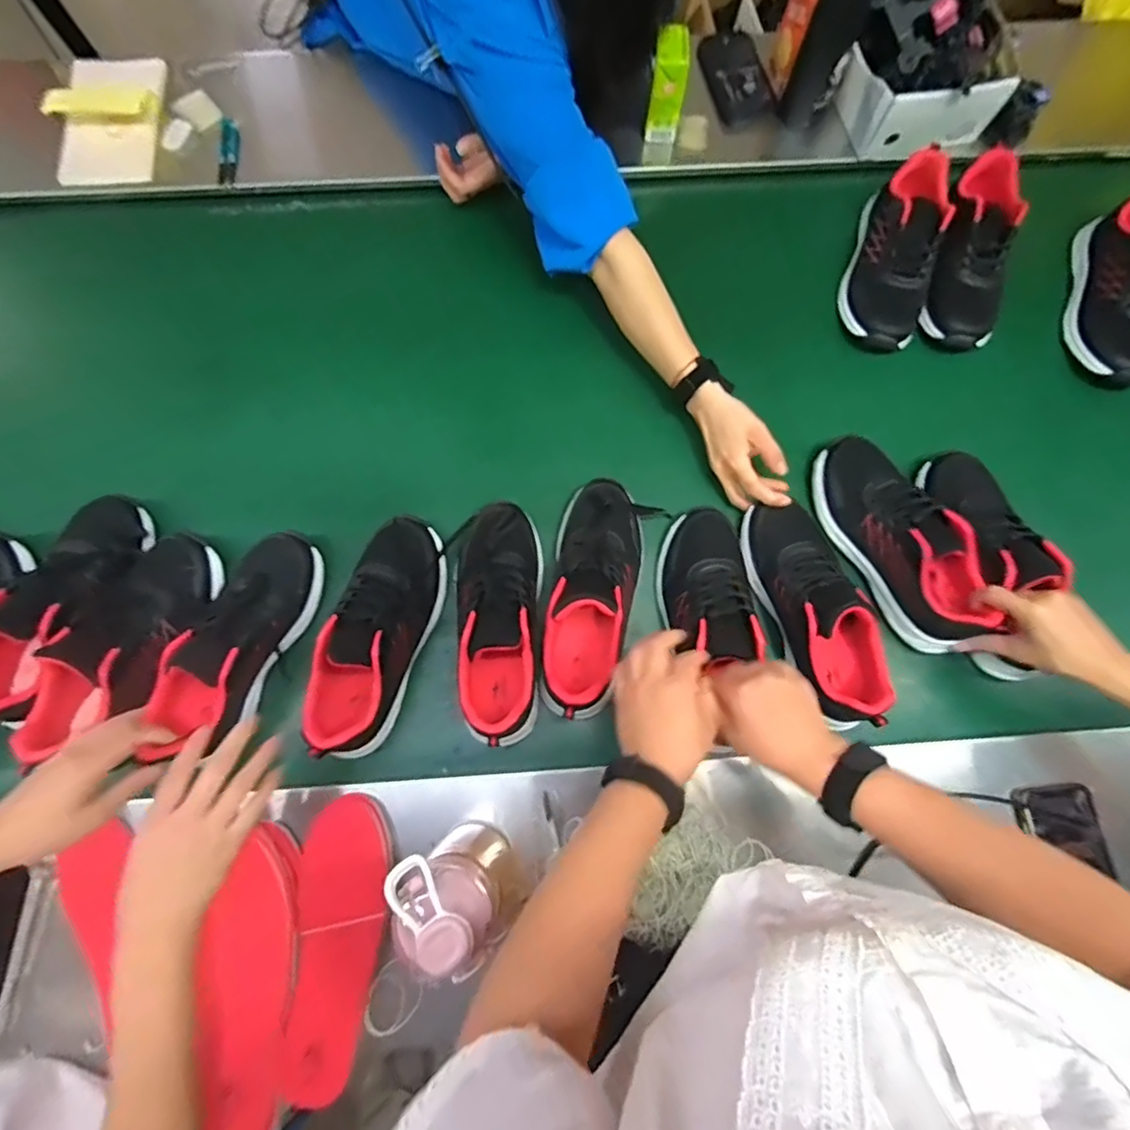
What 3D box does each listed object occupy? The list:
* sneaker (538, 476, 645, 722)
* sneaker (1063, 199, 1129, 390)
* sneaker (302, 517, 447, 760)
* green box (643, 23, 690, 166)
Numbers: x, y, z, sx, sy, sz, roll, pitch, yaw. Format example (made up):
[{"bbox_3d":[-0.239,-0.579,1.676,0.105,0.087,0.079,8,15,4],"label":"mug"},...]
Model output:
[{"bbox_3d":[0.034,0.027,0.631,0.093,0.081,0.257,10,77,2],"label":"sneaker"},{"bbox_3d":[0.729,-0.360,0.755,0.100,0.093,0.250,16,78,4],"label":"sneaker"},{"bbox_3d":[-0.197,0.075,0.631,0.092,0.096,0.266,15,78,3],"label":"sneaker"},{"bbox_3d":[0.136,-0.630,0.788,0.042,0.138,0.067,7,77,1],"label":"green box"}]

